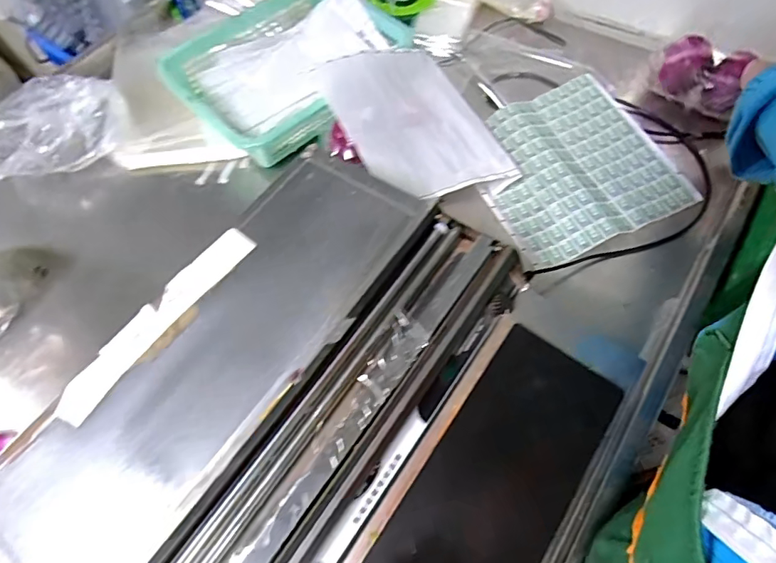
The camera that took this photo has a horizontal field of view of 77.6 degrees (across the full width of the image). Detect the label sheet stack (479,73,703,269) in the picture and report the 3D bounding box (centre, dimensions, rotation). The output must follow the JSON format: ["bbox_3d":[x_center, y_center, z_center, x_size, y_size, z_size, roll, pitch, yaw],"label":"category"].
[{"bbox_3d":[0.267,-0.180,0.726,0.268,0.017,0.279,-21,59,-7],"label":"label sheet stack"}]

